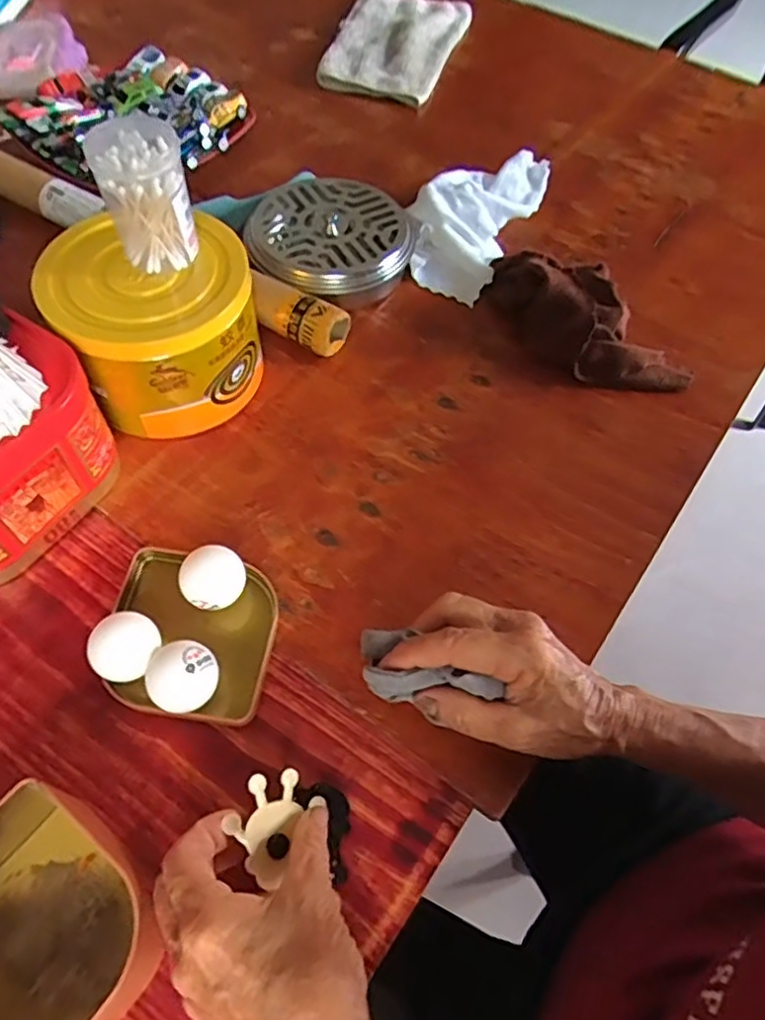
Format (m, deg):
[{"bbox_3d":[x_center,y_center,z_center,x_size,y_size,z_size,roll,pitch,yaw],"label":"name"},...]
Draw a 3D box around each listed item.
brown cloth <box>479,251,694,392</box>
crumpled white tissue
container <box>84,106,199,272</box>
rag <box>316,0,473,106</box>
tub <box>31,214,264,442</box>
[{"bbox_3d":[0.162,-0.152,0.523,0.182,0.054,0.076,32,62,17],"label":"brown cloth"},{"bbox_3d":[0.081,-0.275,0.602,0.097,0.040,0.171,25,61,13],"label":"crumpled white tissue"},{"bbox_3d":[-0.150,-0.199,0.408,0.050,0.072,0.055,-22,62,-16],"label":"container"},{"bbox_3d":[0.015,-0.579,0.790,0.143,0.026,0.245,15,59,7],"label":"rag"},{"bbox_3d":[-0.159,-0.133,0.468,0.135,0.105,0.128,1,58,-2],"label":"tub"}]

